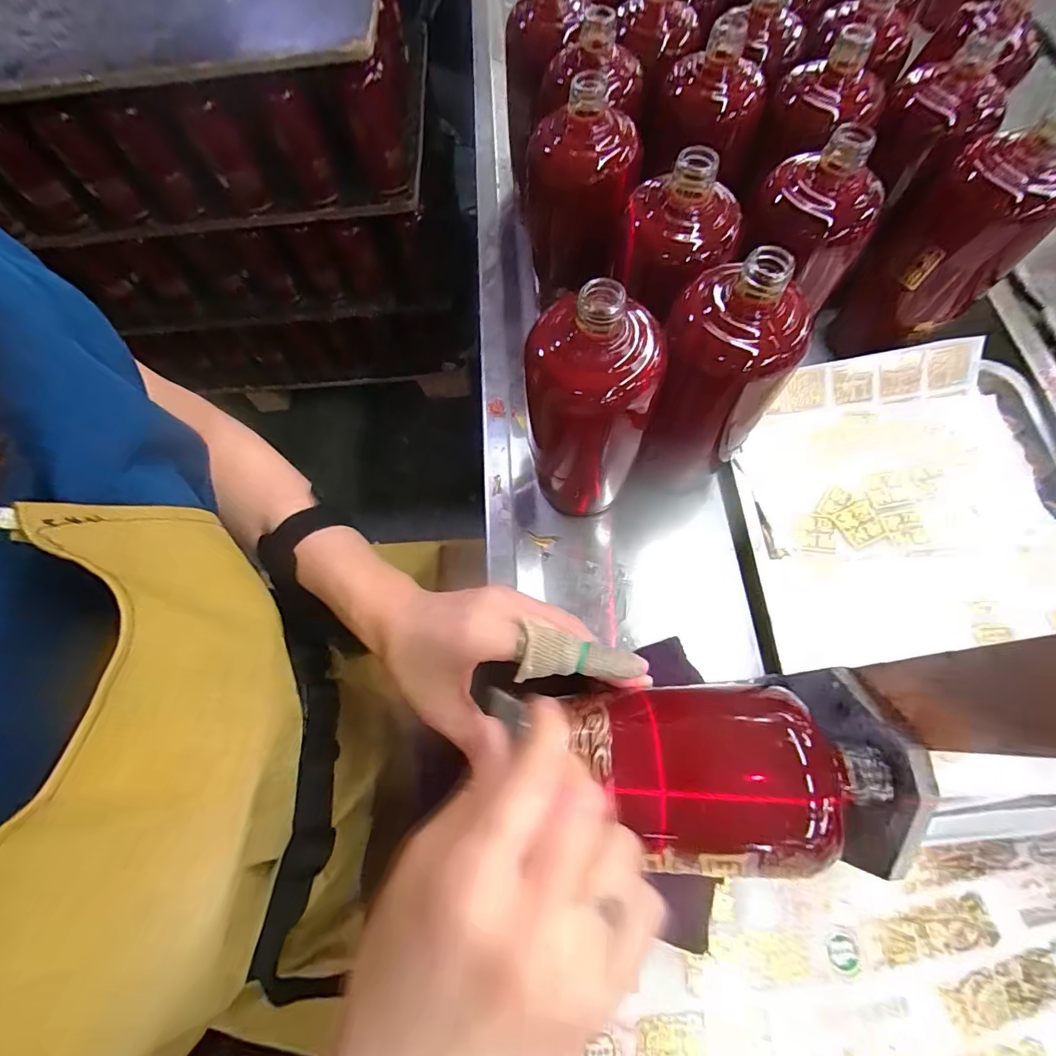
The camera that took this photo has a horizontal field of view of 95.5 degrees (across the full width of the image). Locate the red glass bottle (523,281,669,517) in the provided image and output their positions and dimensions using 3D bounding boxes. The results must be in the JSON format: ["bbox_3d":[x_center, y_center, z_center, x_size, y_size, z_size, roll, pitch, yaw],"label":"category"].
[{"bbox_3d":[0.042,-0.084,0.331,0.081,0.186,0.083,18,70,11],"label":"red glass bottle"}]

